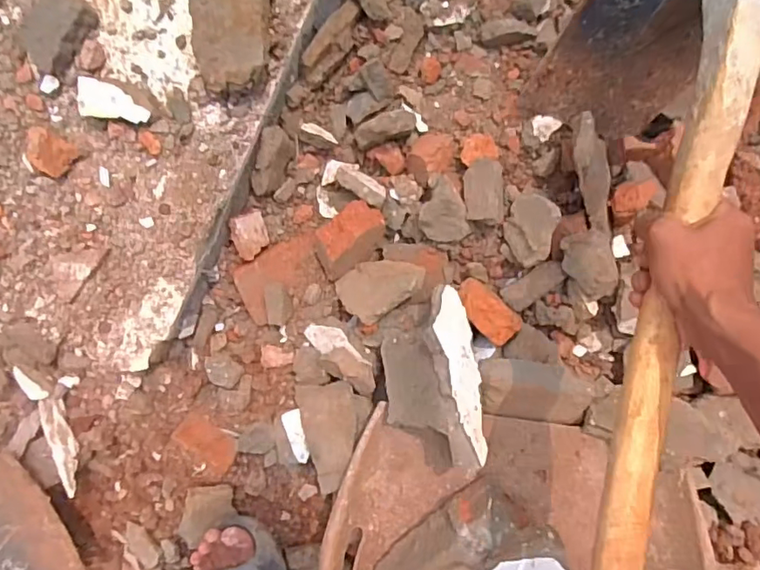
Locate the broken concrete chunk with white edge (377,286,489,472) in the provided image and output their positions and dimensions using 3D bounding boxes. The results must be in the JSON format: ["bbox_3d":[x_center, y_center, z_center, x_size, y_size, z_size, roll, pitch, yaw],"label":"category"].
[{"bbox_3d":[0.060,0.109,0.638,0.099,0.078,0.193,-22,76,40],"label":"broken concrete chunk with white edge"}]

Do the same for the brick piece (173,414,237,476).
[{"bbox_3d":[-0.215,0.196,0.681,0.079,0.012,0.046,36,67,-9],"label":"brick piece"}]

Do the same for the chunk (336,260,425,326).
[{"bbox_3d":[0.001,0.000,0.675,0.106,0.012,0.071,-32,60,12],"label":"chunk"}]

